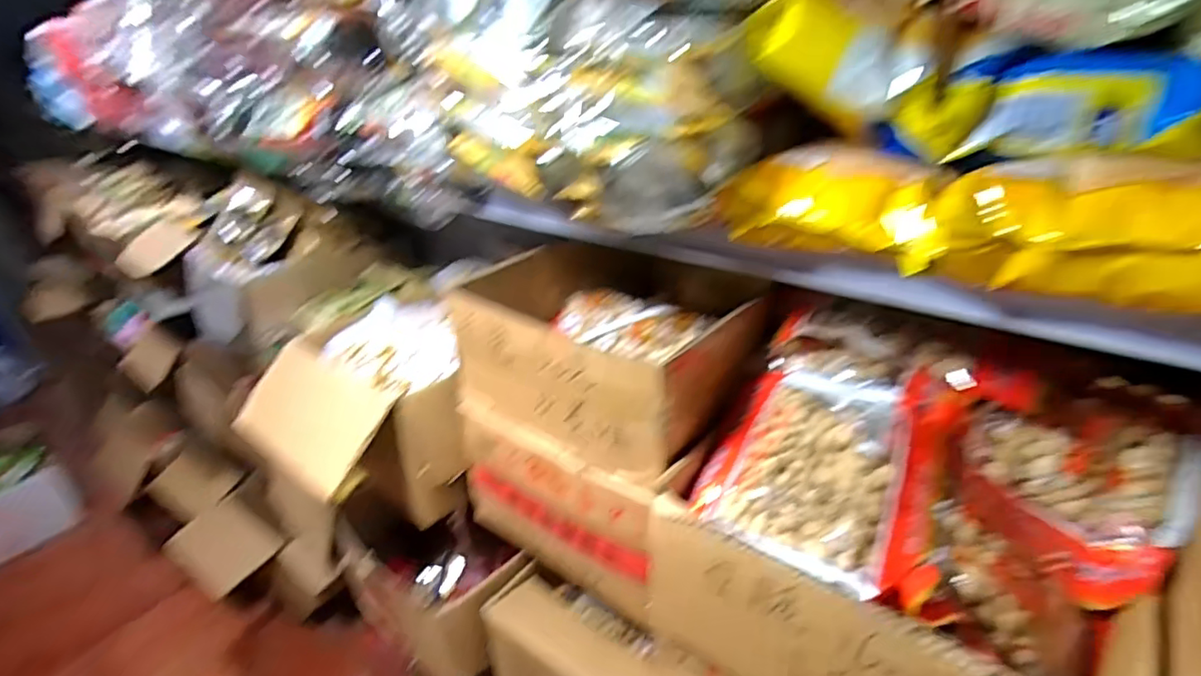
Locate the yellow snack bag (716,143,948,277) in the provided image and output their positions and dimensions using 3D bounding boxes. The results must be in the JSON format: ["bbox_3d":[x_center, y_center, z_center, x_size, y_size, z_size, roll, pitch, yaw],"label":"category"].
[{"bbox_3d":[0.189,-0.113,0.471,0.171,0.065,0.083,19,35,34],"label":"yellow snack bag"}]

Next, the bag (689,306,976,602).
[{"bbox_3d":[0.222,0.084,0.568,0.207,0.066,0.290,8,51,44],"label":"bag"}]

